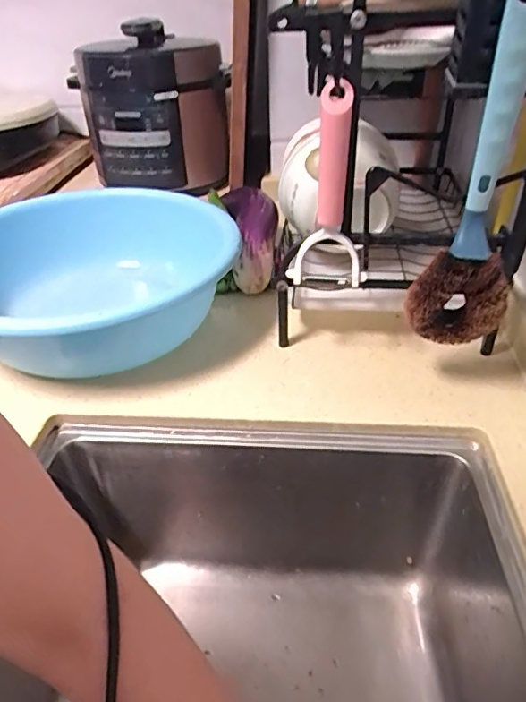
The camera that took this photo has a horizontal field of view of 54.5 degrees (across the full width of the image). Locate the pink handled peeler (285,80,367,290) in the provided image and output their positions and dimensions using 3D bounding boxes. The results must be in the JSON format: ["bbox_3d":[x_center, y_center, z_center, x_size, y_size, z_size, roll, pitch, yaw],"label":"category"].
[{"bbox_3d":[0.061,-0.144,0.473,0.071,0.181,0.028,4,36,7],"label":"pink handled peeler"}]

